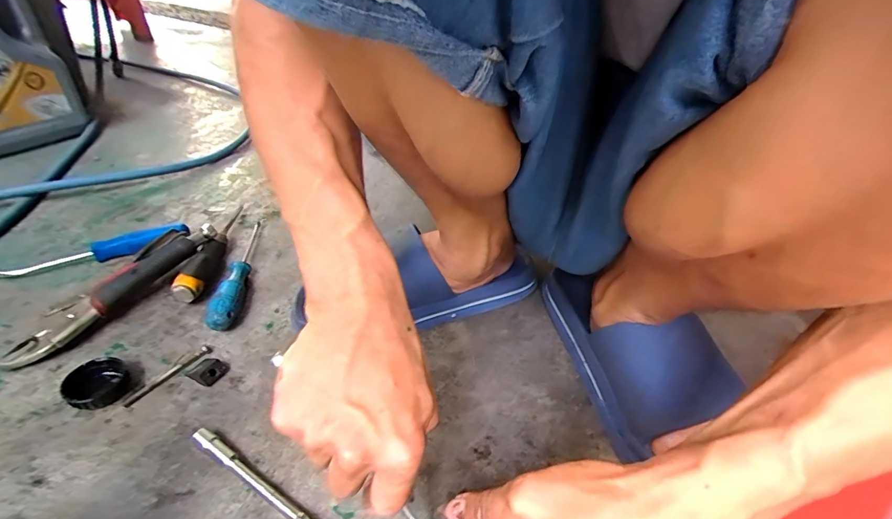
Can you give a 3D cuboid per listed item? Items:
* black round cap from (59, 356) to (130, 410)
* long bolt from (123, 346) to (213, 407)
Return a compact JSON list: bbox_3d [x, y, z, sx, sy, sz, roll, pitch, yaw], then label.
[{"bbox_3d":[-0.304,0.107,0.364,0.045,0.018,0.042,2,37,-2],"label":"black round cap"},{"bbox_3d":[-0.253,0.106,0.385,0.009,0.004,0.077,23,41,24],"label":"long bolt"}]

